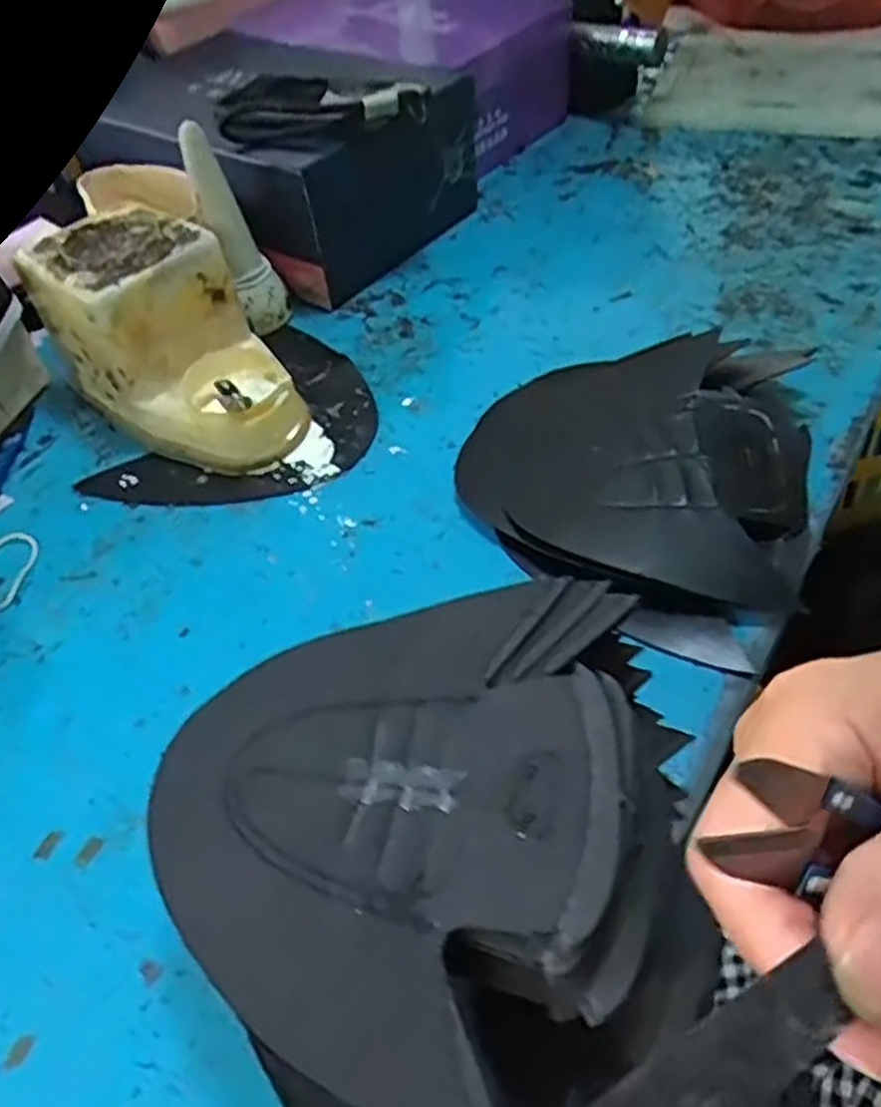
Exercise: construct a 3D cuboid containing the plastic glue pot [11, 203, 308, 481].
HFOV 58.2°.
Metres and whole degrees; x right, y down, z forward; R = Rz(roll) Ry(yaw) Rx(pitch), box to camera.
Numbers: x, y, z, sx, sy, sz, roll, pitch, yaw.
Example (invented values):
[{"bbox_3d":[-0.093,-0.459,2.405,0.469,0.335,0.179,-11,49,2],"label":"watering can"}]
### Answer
[{"bbox_3d":[-0.177,-0.141,0.532,0.187,0.113,0.103,29,57,27],"label":"plastic glue pot"}]

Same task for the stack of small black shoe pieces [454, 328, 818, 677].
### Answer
[{"bbox_3d":[0.113,-0.058,0.471,0.201,0.041,0.241,11,50,15],"label":"stack of small black shoe pieces"}]

